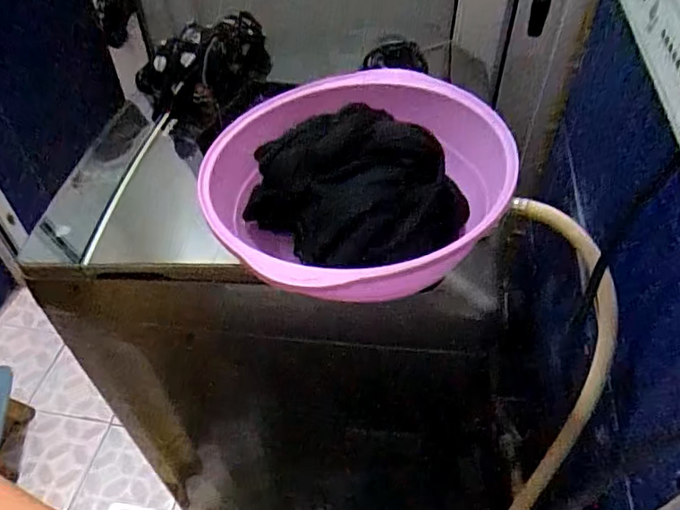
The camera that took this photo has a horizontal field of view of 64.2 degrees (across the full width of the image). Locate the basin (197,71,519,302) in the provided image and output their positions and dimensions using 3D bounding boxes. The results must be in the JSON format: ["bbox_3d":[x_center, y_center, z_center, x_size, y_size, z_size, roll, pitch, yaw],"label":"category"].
[{"bbox_3d":[0.012,-0.058,0.500,0.257,0.099,0.272,-13,48,-11],"label":"basin"}]

